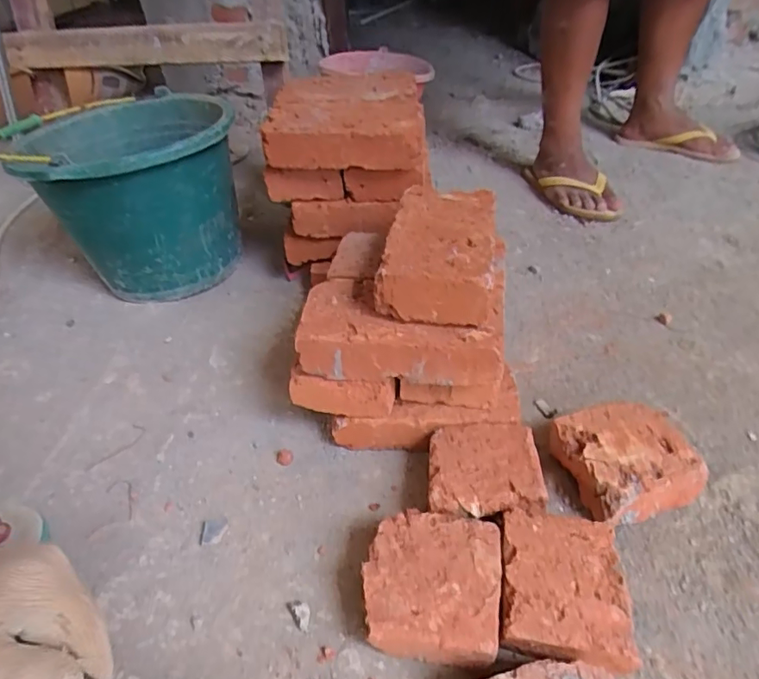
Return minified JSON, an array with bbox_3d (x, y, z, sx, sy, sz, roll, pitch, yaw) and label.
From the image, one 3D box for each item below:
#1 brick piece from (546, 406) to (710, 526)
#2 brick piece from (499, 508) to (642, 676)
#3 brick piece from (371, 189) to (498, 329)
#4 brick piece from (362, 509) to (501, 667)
[{"bbox_3d":[0.236,0.117,0.522,0.110,0.059,0.107,-14,42,-9],"label":"brick piece"},{"bbox_3d":[0.145,0.203,0.429,0.092,0.058,0.105,4,43,10],"label":"brick piece"},{"bbox_3d":[0.067,-0.093,0.545,0.110,0.052,0.182,5,41,11],"label":"brick piece"},{"bbox_3d":[0.043,0.202,0.438,0.105,0.053,0.109,5,40,11],"label":"brick piece"}]

